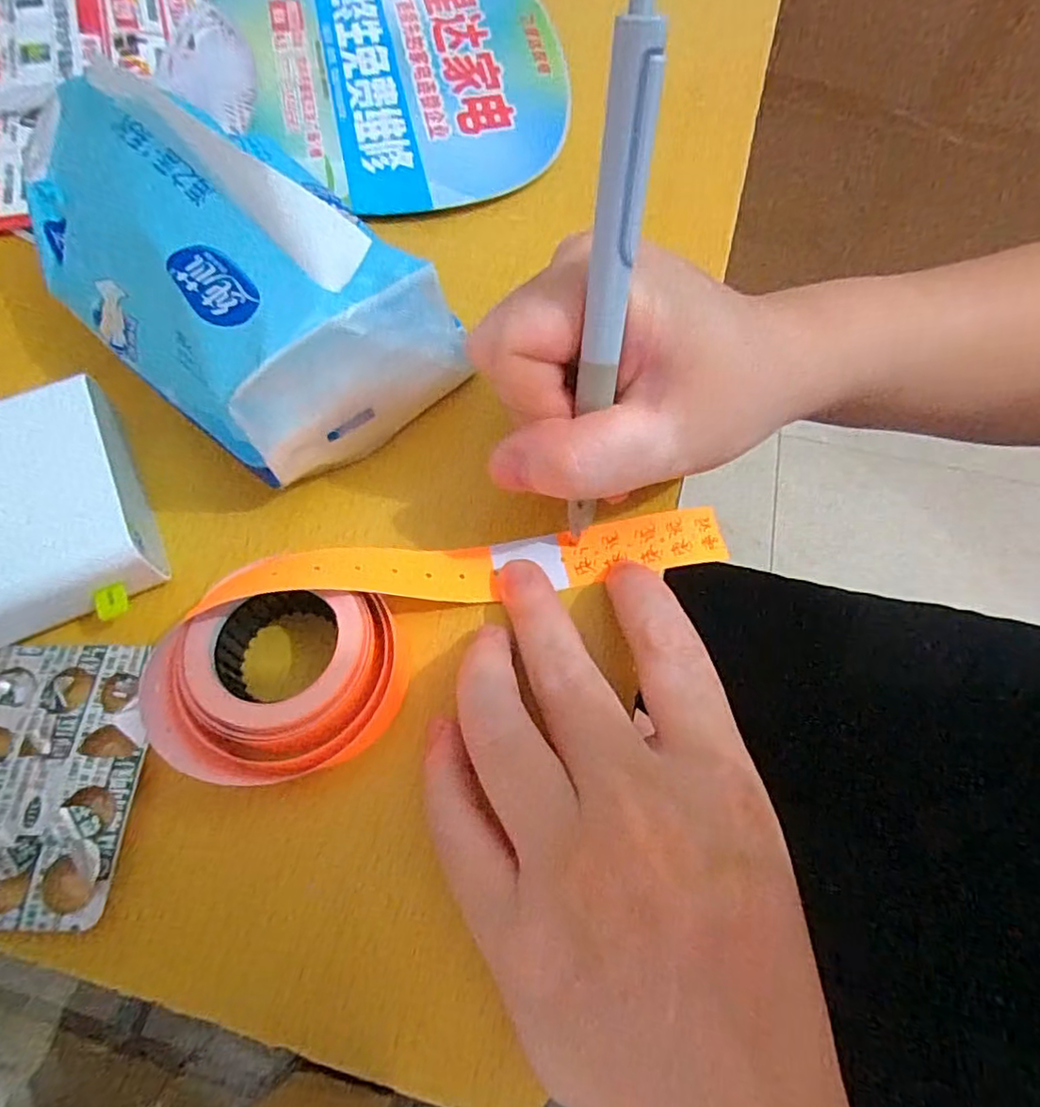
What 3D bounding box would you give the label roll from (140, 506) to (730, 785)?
[{"bbox_3d":[-0.018,0.015,0.208,0.185,0.027,0.061,-19,67,-22],"label":"label roll"}]

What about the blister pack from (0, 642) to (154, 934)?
[{"bbox_3d":[-0.138,0.064,0.186,0.056,0.007,0.077,1,65,-1],"label":"blister pack"}]

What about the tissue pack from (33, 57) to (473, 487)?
[{"bbox_3d":[-0.105,-0.097,0.221,0.163,0.080,0.081,40,70,15],"label":"tissue pack"}]

